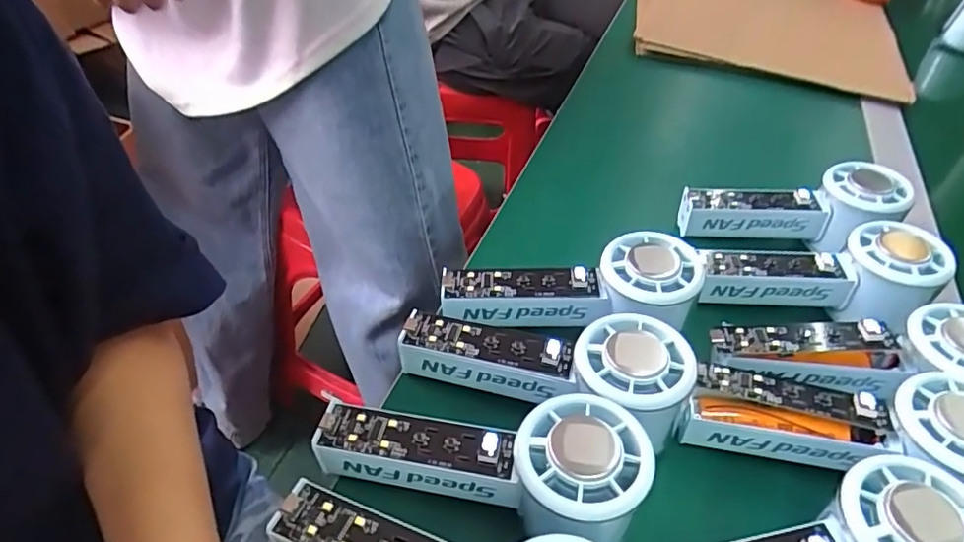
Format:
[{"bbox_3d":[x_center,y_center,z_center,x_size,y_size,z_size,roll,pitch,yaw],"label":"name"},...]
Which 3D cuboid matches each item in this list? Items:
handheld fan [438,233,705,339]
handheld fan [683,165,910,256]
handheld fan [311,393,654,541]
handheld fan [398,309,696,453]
[{"bbox_3d":[0.053,0.012,0.346,0.150,0.040,0.059,-6,44,9],"label":"handheld fan"},{"bbox_3d":[0.228,-0.042,0.432,0.151,0.049,0.051,-4,44,11],"label":"handheld fan"},{"bbox_3d":[-0.002,0.087,0.262,0.151,0.036,0.062,-1,43,17],"label":"handheld fan"},{"bbox_3d":[0.029,0.050,0.300,0.149,0.034,0.062,3,43,19],"label":"handheld fan"}]

